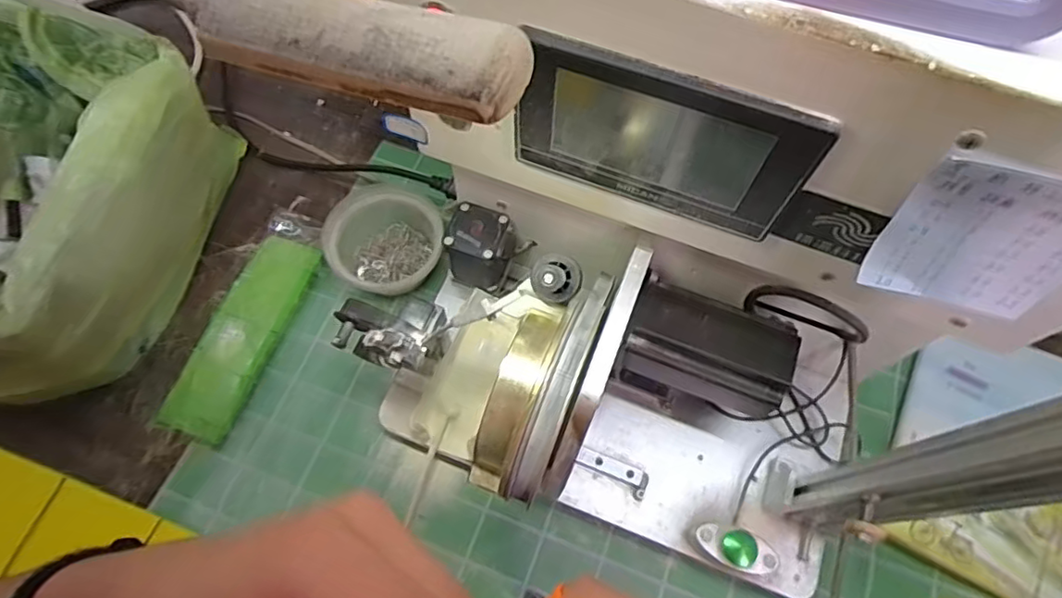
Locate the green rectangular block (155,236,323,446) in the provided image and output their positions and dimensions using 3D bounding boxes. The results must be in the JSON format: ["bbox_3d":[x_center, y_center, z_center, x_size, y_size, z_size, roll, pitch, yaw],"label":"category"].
[{"bbox_3d":[-0.244,0.028,0.508,0.055,0.013,0.181,18,67,7],"label":"green rectangular block"}]

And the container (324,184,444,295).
[{"bbox_3d":[-0.126,-0.050,0.527,0.094,0.056,0.094,1,66,-1],"label":"container"}]

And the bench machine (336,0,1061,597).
[{"bbox_3d":[0.080,-0.002,0.340,0.333,0.333,0.237,20,67,7],"label":"bench machine"}]

